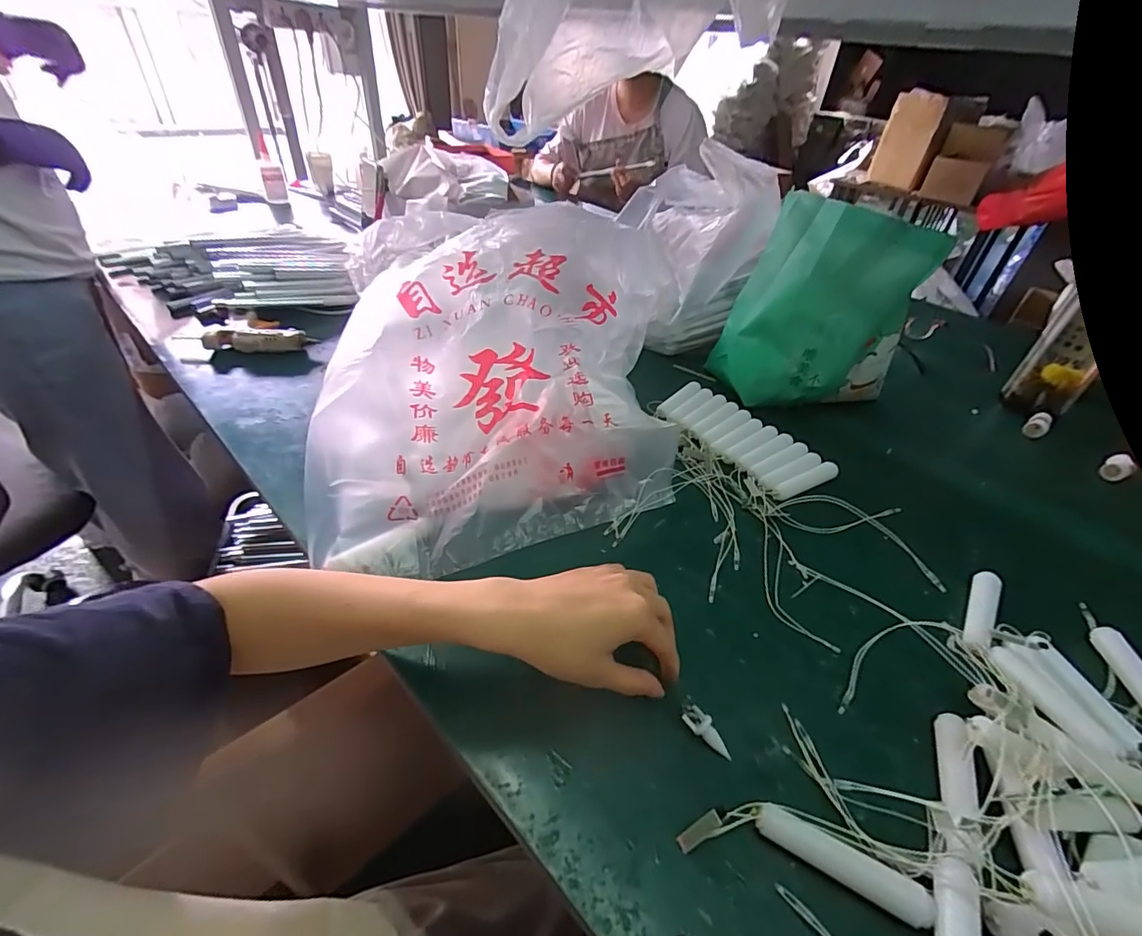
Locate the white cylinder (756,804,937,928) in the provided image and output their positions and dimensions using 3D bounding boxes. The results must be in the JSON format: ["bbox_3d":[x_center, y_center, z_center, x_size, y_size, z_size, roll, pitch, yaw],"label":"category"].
[{"bbox_3d":[0.148,0.219,0.276,0.088,0.017,0.016,23,43,19],"label":"white cylinder"}]

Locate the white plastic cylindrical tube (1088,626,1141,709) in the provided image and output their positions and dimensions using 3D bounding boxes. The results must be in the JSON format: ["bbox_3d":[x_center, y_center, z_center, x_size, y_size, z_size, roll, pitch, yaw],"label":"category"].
[{"bbox_3d":[0.433,0.166,0.379,0.017,0.021,0.092,5,40,-1],"label":"white plastic cylindrical tube"}]

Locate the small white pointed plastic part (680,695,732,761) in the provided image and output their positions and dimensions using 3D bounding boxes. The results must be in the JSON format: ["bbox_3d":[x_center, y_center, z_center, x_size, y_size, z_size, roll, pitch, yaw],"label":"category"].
[{"bbox_3d":[0.088,0.172,0.327,0.012,0.008,0.040,-28,67,-33],"label":"small white pointed plastic part"}]

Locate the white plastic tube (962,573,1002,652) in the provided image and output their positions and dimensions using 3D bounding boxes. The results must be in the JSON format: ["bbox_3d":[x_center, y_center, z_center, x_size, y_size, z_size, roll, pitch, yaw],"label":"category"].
[{"bbox_3d":[0.344,0.119,0.418,0.017,0.017,0.087,29,46,25],"label":"white plastic tube"}]

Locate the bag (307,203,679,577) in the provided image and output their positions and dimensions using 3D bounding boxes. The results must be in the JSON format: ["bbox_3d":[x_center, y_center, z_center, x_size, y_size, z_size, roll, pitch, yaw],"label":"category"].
[{"bbox_3d":[-0.069,-0.093,0.481,0.336,0.209,0.294,-6,42,-13],"label":"bag"}]

